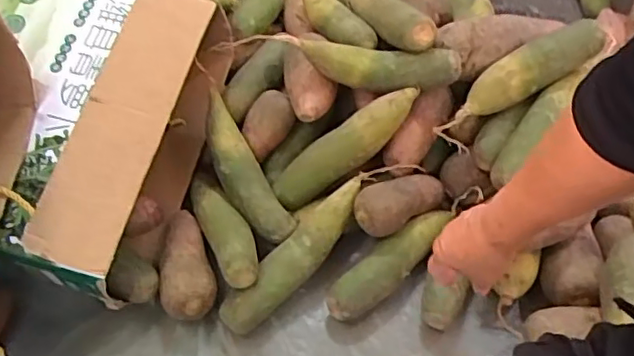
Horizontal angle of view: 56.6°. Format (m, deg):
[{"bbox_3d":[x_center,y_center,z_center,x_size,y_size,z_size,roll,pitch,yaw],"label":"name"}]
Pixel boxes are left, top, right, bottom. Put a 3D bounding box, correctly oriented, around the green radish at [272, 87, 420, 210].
[{"bbox_3d":[0.037,-0.040,0.748,0.215,0.045,0.048,-38,58,2],"label":"green radish"}]

